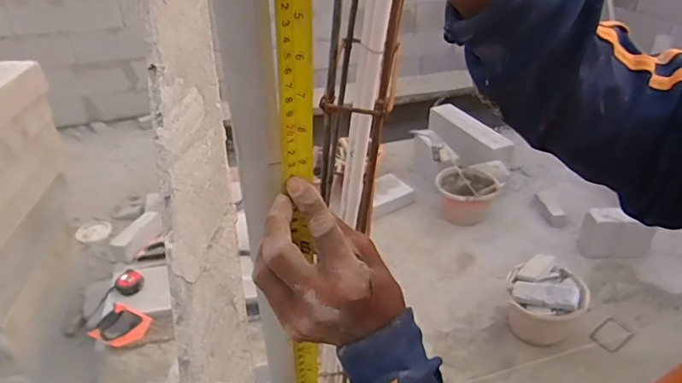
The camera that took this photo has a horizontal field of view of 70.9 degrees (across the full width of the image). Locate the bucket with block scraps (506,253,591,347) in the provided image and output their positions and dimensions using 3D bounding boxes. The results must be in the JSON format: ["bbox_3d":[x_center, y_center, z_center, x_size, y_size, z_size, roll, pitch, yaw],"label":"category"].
[{"bbox_3d":[0.739,0.397,1.744,0.254,0.272,0.297,25,41,33],"label":"bucket with block scraps"}]

